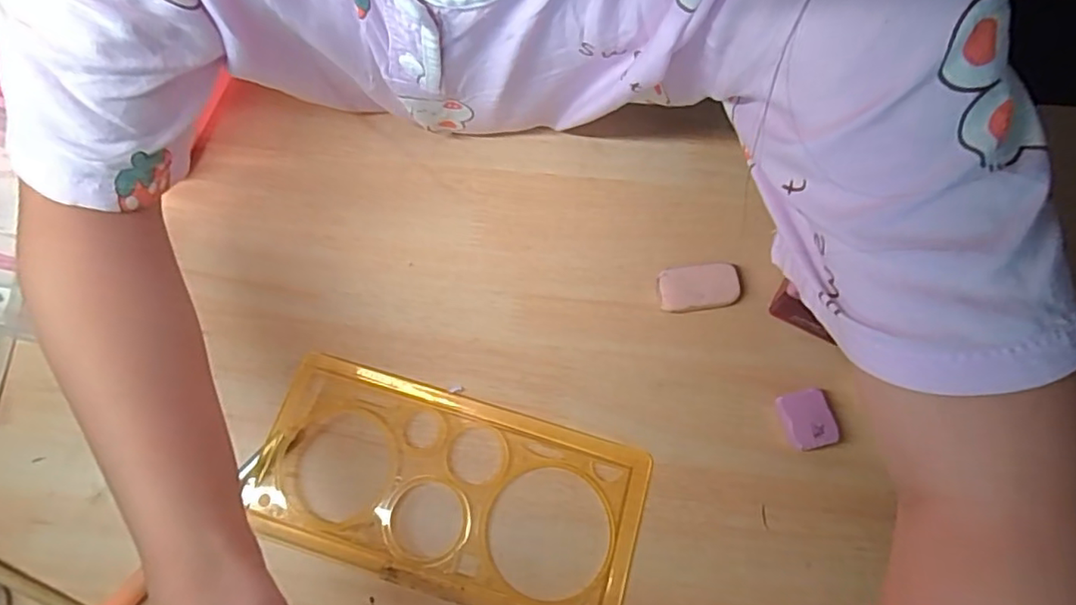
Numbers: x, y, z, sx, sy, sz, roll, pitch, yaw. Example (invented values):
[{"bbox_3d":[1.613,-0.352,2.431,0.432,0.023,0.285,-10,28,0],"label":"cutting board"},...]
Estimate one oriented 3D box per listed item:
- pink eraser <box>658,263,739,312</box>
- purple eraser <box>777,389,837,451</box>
[{"bbox_3d":[0.095,-0.008,0.340,0.047,0.011,0.026,-8,70,-1],"label":"pink eraser"},{"bbox_3d":[0.145,0.063,0.309,0.026,0.006,0.030,-10,71,-2],"label":"purple eraser"}]

